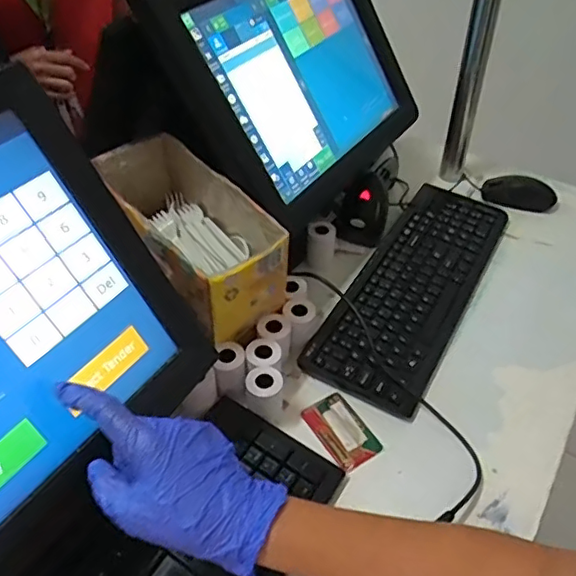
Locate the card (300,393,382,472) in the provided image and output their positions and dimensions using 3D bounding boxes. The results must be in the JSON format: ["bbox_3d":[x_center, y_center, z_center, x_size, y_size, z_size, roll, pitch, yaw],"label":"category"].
[{"bbox_3d":[0.057,0.152,0.606,0.053,0.005,0.080,-23,52,-28],"label":"card"}]

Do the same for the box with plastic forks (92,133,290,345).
[{"bbox_3d":[-0.115,-0.063,0.651,0.122,0.119,0.243,-26,51,-25],"label":"box with plastic forks"}]

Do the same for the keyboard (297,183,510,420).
[{"bbox_3d":[0.174,-0.014,0.752,0.139,0.019,0.410,23,49,20],"label":"keyboard"}]

